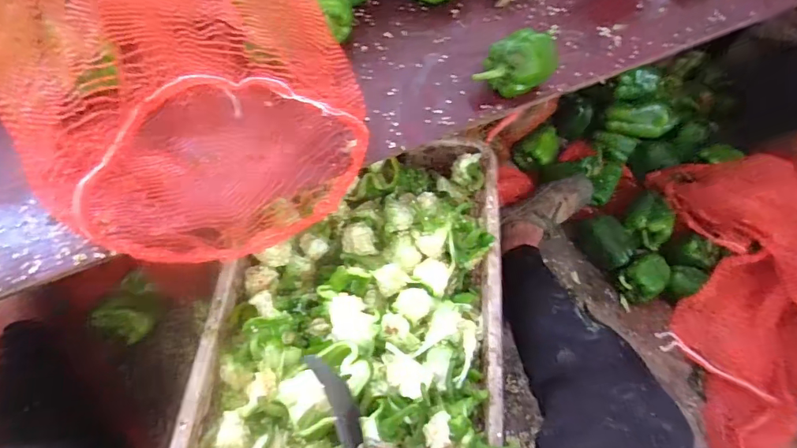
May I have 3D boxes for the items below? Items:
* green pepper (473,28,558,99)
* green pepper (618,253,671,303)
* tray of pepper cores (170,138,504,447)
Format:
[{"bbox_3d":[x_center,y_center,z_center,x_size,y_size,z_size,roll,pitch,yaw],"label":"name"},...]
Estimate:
[{"bbox_3d":[0.168,-0.222,0.632,0.084,0.076,0.090,38,67,14],"label":"green pepper"},{"bbox_3d":[0.471,0.101,0.863,0.073,0.067,0.075,1,64,-3],"label":"green pepper"},{"bbox_3d":[-0.050,0.089,0.582,0.359,0.096,0.509,6,64,-1],"label":"tray of pepper cores"}]

